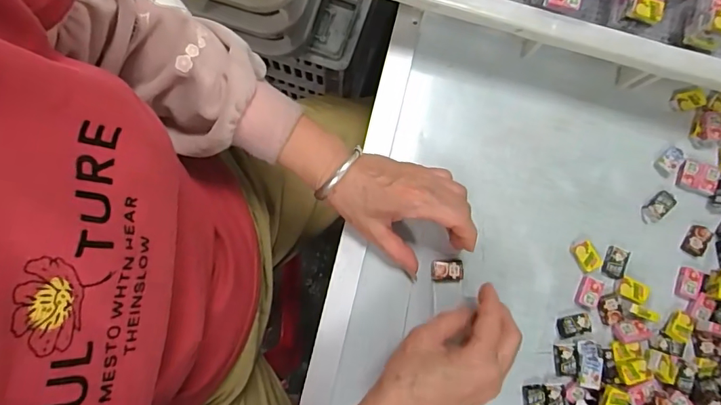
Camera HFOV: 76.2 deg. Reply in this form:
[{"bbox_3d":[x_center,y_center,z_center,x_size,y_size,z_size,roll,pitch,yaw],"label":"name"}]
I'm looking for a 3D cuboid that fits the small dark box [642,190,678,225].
[{"bbox_3d":[0.273,0.005,0.421,0.033,0.005,0.018,-37,86,-6],"label":"small dark box"}]

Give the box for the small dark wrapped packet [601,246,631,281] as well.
[{"bbox_3d":[0.229,0.054,0.411,0.021,0.004,0.028,27,83,1],"label":"small dark wrapped packet"}]

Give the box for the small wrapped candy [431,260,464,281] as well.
[{"bbox_3d":[0.076,0.060,0.404,0.027,0.008,0.018,-2,83,-3],"label":"small wrapped candy"}]

